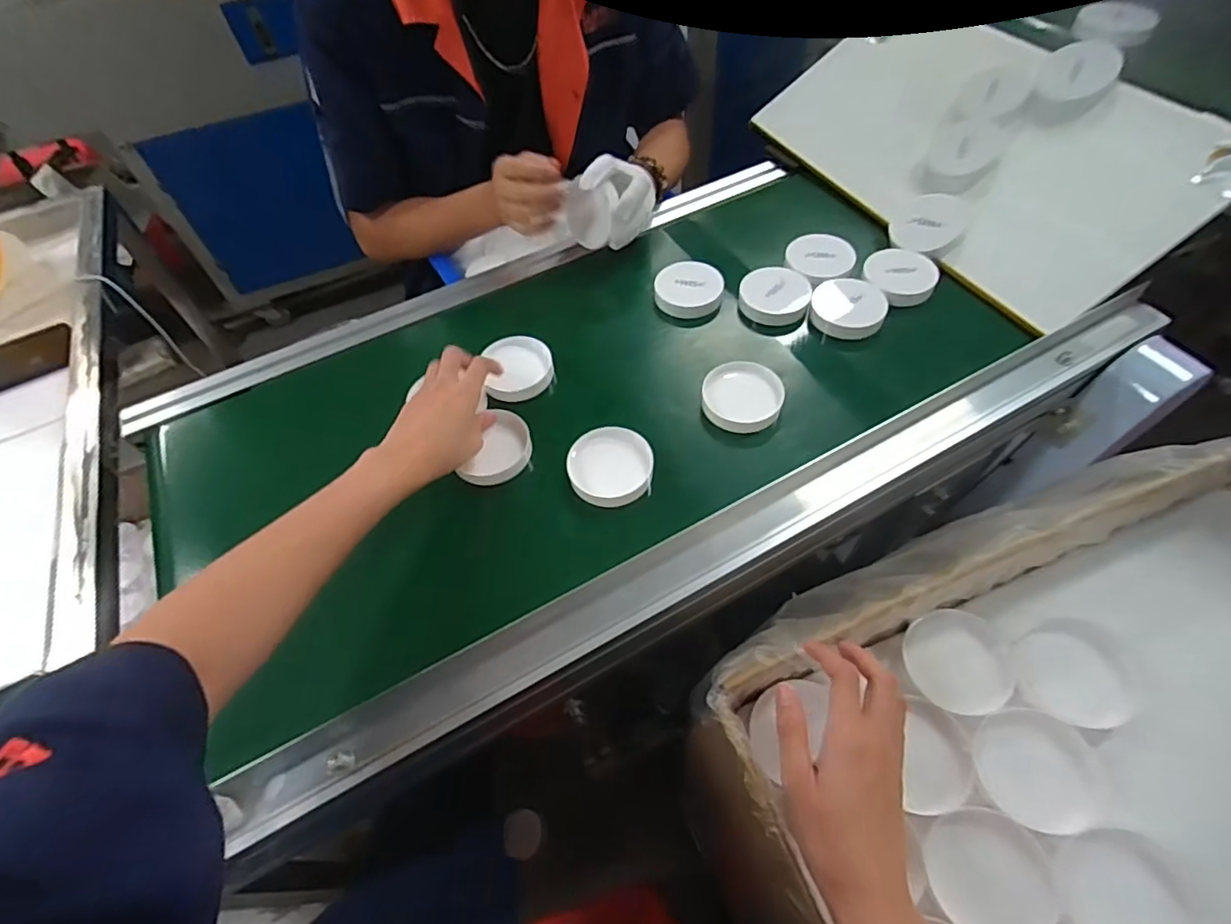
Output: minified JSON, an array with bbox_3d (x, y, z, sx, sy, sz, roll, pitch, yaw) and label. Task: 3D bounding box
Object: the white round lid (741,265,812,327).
[{"bbox_3d":[0.179,-0.187,0.658,0.075,0.022,0.075,-2,55,3],"label":"white round lid"}]

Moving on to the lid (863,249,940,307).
[{"bbox_3d":[0.317,-0.208,0.649,0.077,0.012,0.078,-2,55,3],"label":"lid"}]

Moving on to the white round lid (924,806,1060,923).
[{"bbox_3d":[0.248,0.274,0.386,0.070,0.014,0.075,-2,55,3],"label":"white round lid"}]

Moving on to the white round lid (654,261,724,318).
[{"bbox_3d":[0.086,-0.201,0.679,0.076,0.021,0.076,-2,55,3],"label":"white round lid"}]

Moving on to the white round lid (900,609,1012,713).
[{"bbox_3d":[0.265,0.154,0.452,0.074,0.013,0.072,7,56,9],"label":"white round lid"}]

